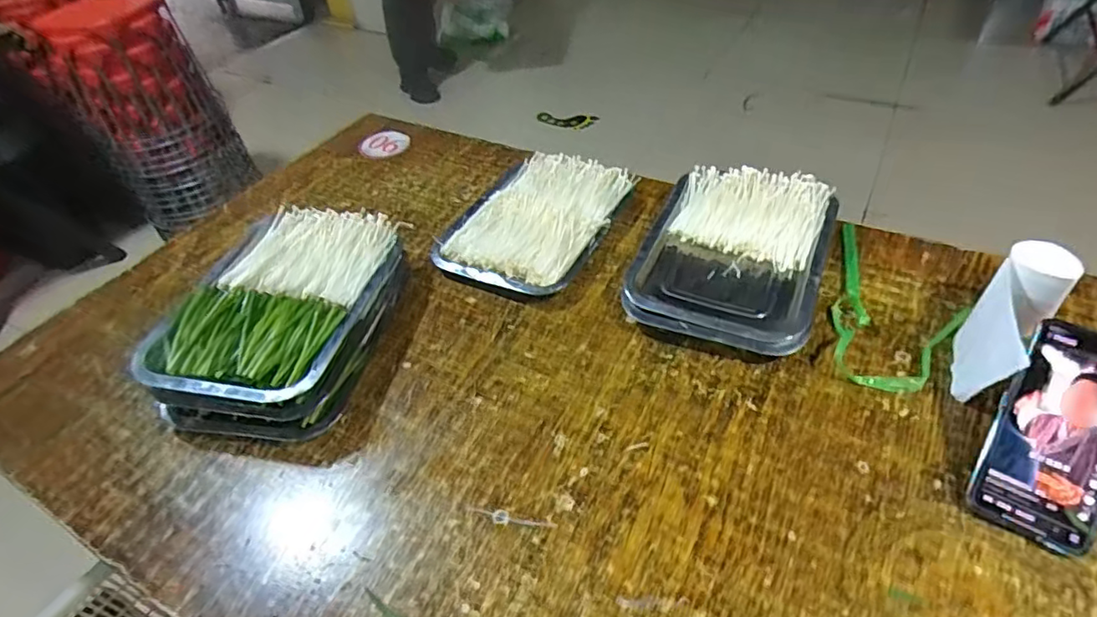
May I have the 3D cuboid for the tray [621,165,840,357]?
[{"bbox_3d":[0.208,-0.066,0.653,0.193,0.045,0.268,17,49,21],"label":"tray"}]

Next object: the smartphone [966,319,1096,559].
[{"bbox_3d":[0.395,0.094,0.443,0.078,0.009,0.170,26,82,24],"label":"smartphone"}]

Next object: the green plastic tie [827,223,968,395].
[{"bbox_3d":[0.362,-0.016,0.592,0.118,0.033,0.242,12,49,23],"label":"green plastic tie"}]

